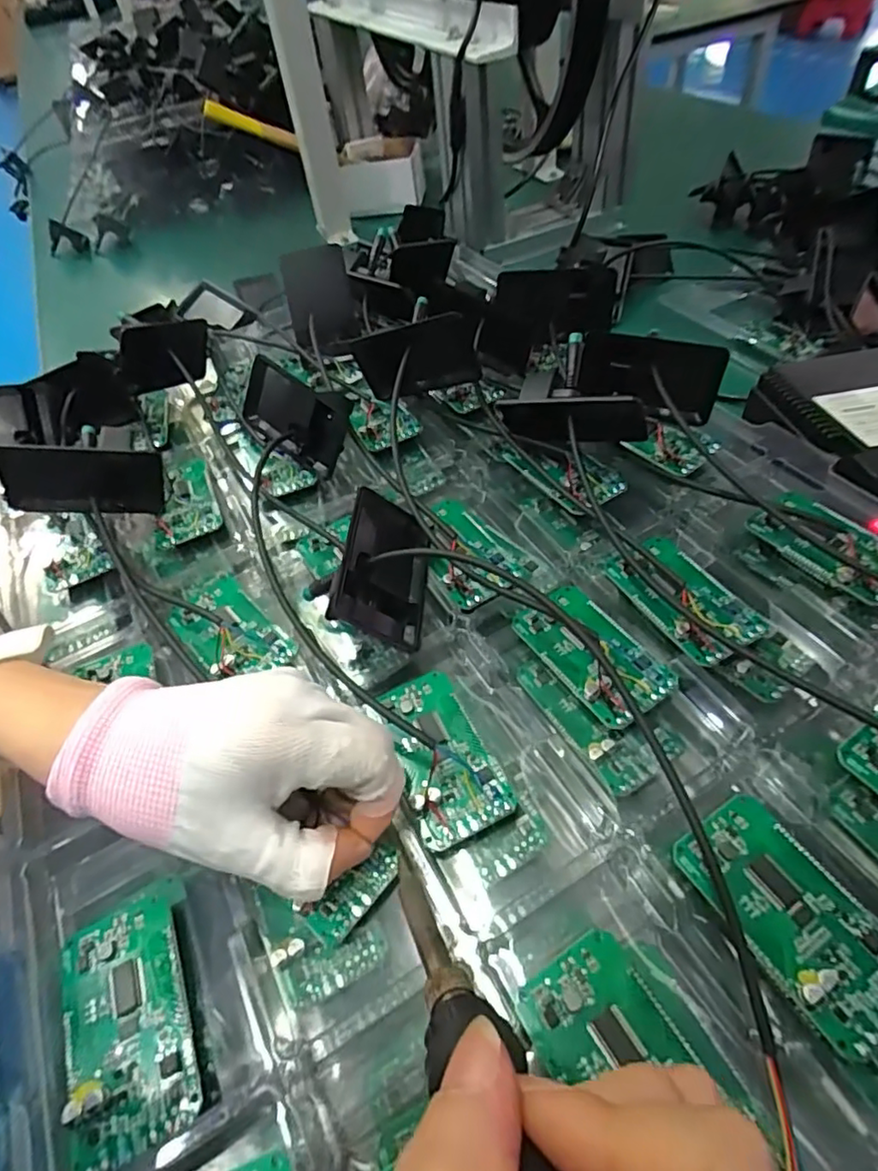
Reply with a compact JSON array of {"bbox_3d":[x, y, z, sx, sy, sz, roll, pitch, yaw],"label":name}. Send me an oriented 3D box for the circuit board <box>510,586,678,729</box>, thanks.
[{"bbox_3d":[0.070,0.030,0.277,0.040,0.006,0.071,-31,53,-16],"label":"circuit board"}]

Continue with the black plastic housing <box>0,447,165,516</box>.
[{"bbox_3d":[-0.207,-0.060,0.350,0.083,0.040,0.008,-2,33,-17],"label":"black plastic housing"}]

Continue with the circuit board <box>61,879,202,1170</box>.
[{"bbox_3d":[-0.108,0.149,0.206,0.040,0.009,0.076,-25,52,-12],"label":"circuit board"}]

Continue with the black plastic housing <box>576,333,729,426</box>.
[{"bbox_3d":[0.127,-0.126,0.368,0.083,0.044,0.021,14,54,19],"label":"black plastic housing"}]

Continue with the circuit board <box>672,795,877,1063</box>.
[{"bbox_3d":[0.120,0.111,0.204,0.038,0.007,0.073,-29,53,-15],"label":"circuit board"}]

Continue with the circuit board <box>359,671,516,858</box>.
[{"bbox_3d":[0.000,0.070,0.255,0.037,0.009,0.073,-18,49,-10],"label":"circuit board"}]

